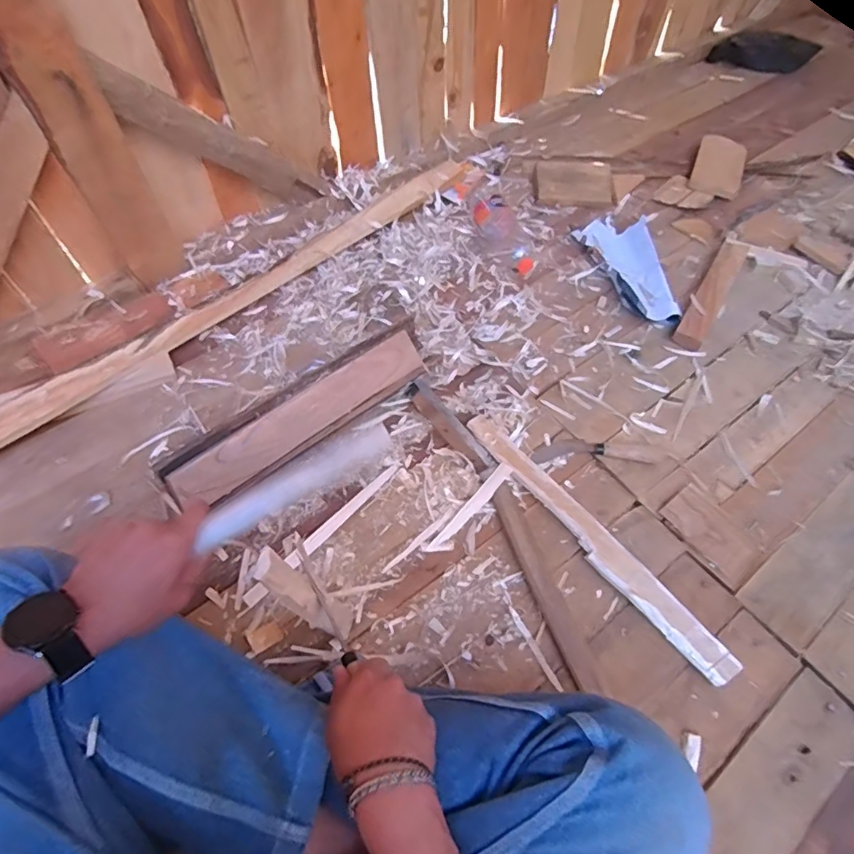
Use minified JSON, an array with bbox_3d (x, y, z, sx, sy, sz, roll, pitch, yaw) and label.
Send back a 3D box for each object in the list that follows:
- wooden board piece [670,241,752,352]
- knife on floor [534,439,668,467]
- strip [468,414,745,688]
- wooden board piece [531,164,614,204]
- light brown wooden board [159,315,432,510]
[{"bbox_3d":[0.511,-0.244,0.954,0.050,0.026,0.297,31,63,15],"label":"wooden board piece"},{"bbox_3d":[0.251,0.035,0.786,0.191,0.013,0.042,0,59,-2],"label":"knife on floor"},{"bbox_3d":[0.212,0.142,0.710,0.048,0.025,0.440,-34,66,-20],"label":"strip"},{"bbox_3d":[0.296,-0.492,1.084,0.155,0.022,0.085,1,89,2],"label":"wooden board piece"},{"bbox_3d":[-0.160,-0.025,0.750,0.405,0.032,0.087,-35,100,-18],"label":"light brown wooden board"}]

